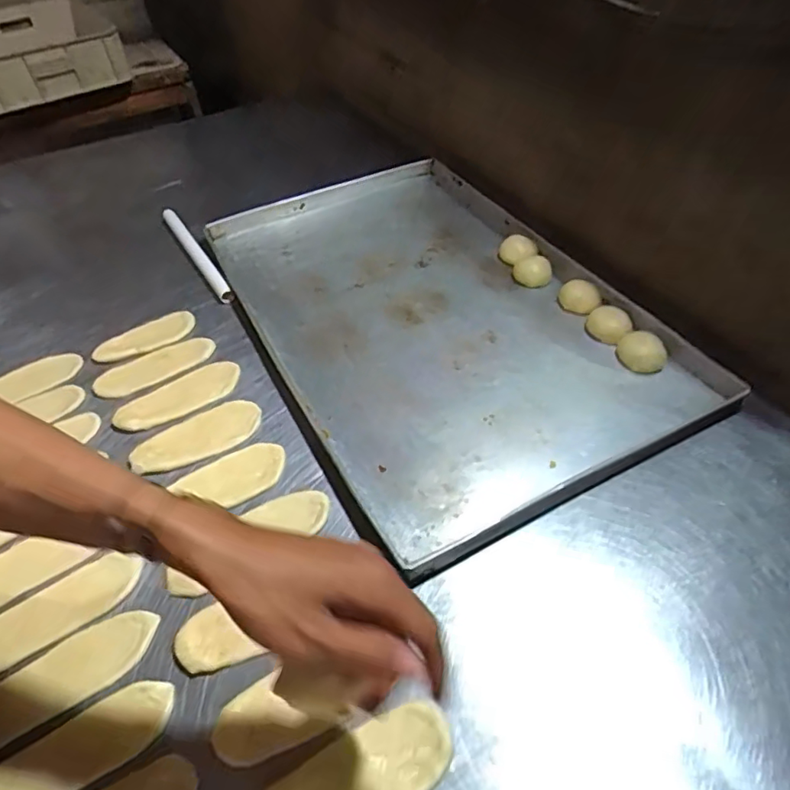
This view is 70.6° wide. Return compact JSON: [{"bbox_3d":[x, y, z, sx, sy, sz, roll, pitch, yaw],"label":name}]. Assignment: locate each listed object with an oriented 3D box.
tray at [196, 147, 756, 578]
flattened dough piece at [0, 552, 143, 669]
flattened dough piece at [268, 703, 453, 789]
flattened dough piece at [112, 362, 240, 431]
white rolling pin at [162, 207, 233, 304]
[{"bbox_3d":[0.038,-0.144,0.814,0.474,0.030,0.731,-24,50,-19],"label":"tray"},{"bbox_3d":[-0.322,0.201,0.517,0.166,0.010,0.052,-26,51,-21],"label":"flattened dough piece"},{"bbox_3d":[-0.029,0.291,0.420,0.154,0.004,0.063,-20,49,-16],"label":"flattened dough piece"},{"bbox_3d":[-0.274,-0.001,0.705,0.154,0.011,0.055,-24,50,-19],"label":"flattened dough piece"},{"bbox_3d":[-0.328,-0.234,0.921,0.024,0.017,0.307,-26,51,-21],"label":"white rolling pin"}]

